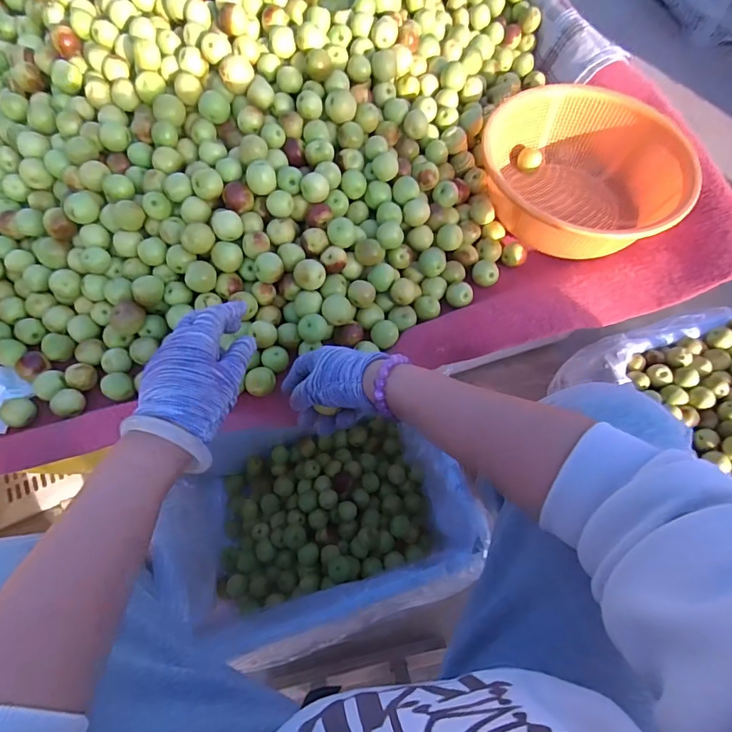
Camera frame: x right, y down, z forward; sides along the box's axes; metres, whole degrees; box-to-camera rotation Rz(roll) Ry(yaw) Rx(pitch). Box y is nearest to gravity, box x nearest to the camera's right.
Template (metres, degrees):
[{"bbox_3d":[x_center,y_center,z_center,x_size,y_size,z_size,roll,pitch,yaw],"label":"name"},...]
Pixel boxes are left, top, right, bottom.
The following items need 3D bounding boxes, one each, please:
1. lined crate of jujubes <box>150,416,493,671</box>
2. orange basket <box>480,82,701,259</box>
[{"bbox_3d":[-0.068,0.223,0.643,0.373,0.195,0.267,-7,66,-5],"label":"lined crate of jujubes"},{"bbox_3d":[0.279,-0.238,0.582,0.226,0.101,0.230,1,66,-2],"label":"orange basket"}]

